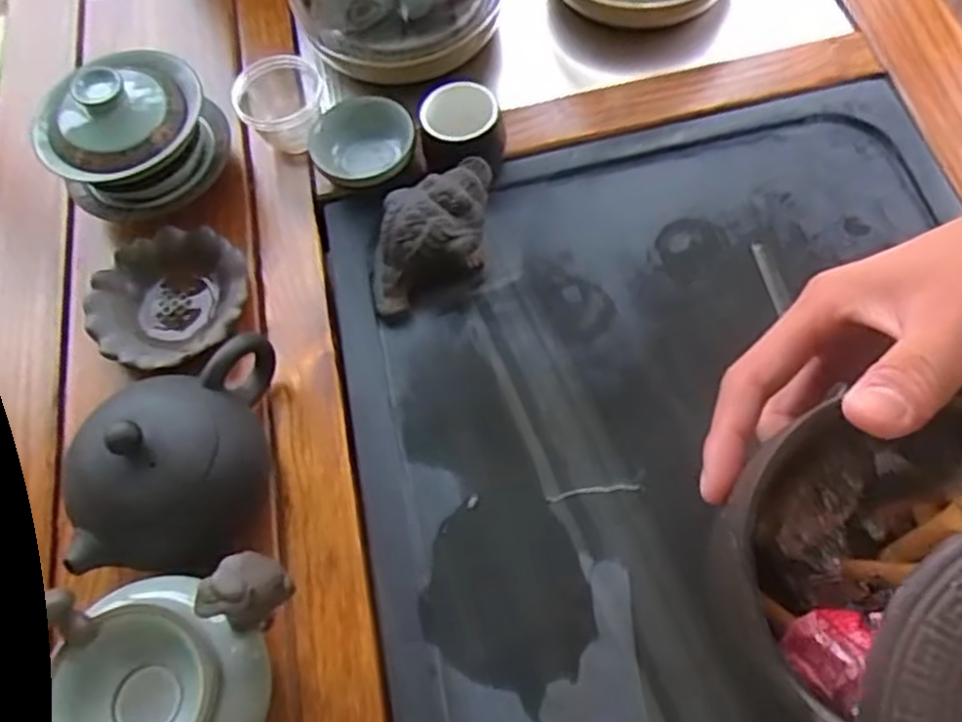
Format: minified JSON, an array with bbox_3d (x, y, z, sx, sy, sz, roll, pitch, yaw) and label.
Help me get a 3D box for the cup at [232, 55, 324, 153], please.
[{"bbox_3d":[-0.124,-0.159,0.490,0.054,0.038,0.053,-2,64,4],"label":"cup"}]

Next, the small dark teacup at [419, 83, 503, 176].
[{"bbox_3d":[-0.011,-0.137,0.473,0.050,0.042,0.047,-6,64,2],"label":"small dark teacup"}]

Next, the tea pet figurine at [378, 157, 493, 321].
[{"bbox_3d":[-0.028,-0.073,0.446,0.082,0.043,0.057,-20,64,-5],"label":"tea pet figurine"}]

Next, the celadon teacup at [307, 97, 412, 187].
[{"bbox_3d":[-0.071,-0.129,0.478,0.061,0.028,0.062,-15,62,-4],"label":"celadon teacup"}]

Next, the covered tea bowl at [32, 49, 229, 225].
[{"bbox_3d":[-0.207,-0.137,0.462,0.089,0.075,0.088,-15,64,-2],"label":"covered tea bowl"}]

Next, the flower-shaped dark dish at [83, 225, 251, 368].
[{"bbox_3d":[-0.180,-0.036,0.450,0.088,0.017,0.087,-2,62,3],"label":"flower-shaped dark dish"}]

